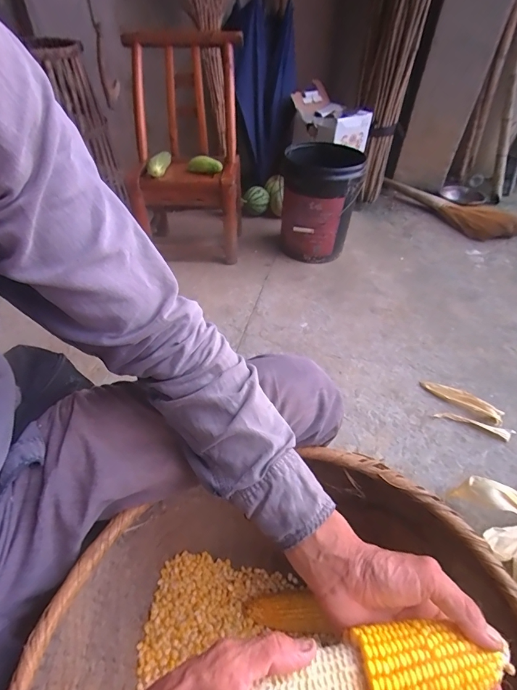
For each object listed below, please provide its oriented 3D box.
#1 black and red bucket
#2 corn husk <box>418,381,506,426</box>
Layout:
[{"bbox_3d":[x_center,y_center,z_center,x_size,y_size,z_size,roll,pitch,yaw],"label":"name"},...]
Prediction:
[{"bbox_3d":[0.231,-0.555,1.424,0.275,0.363,0.301,9,46,6],"label":"black and red bucket"},{"bbox_3d":[0.553,0.149,0.990,0.206,0.024,0.050,31,52,25],"label":"corn husk"}]

